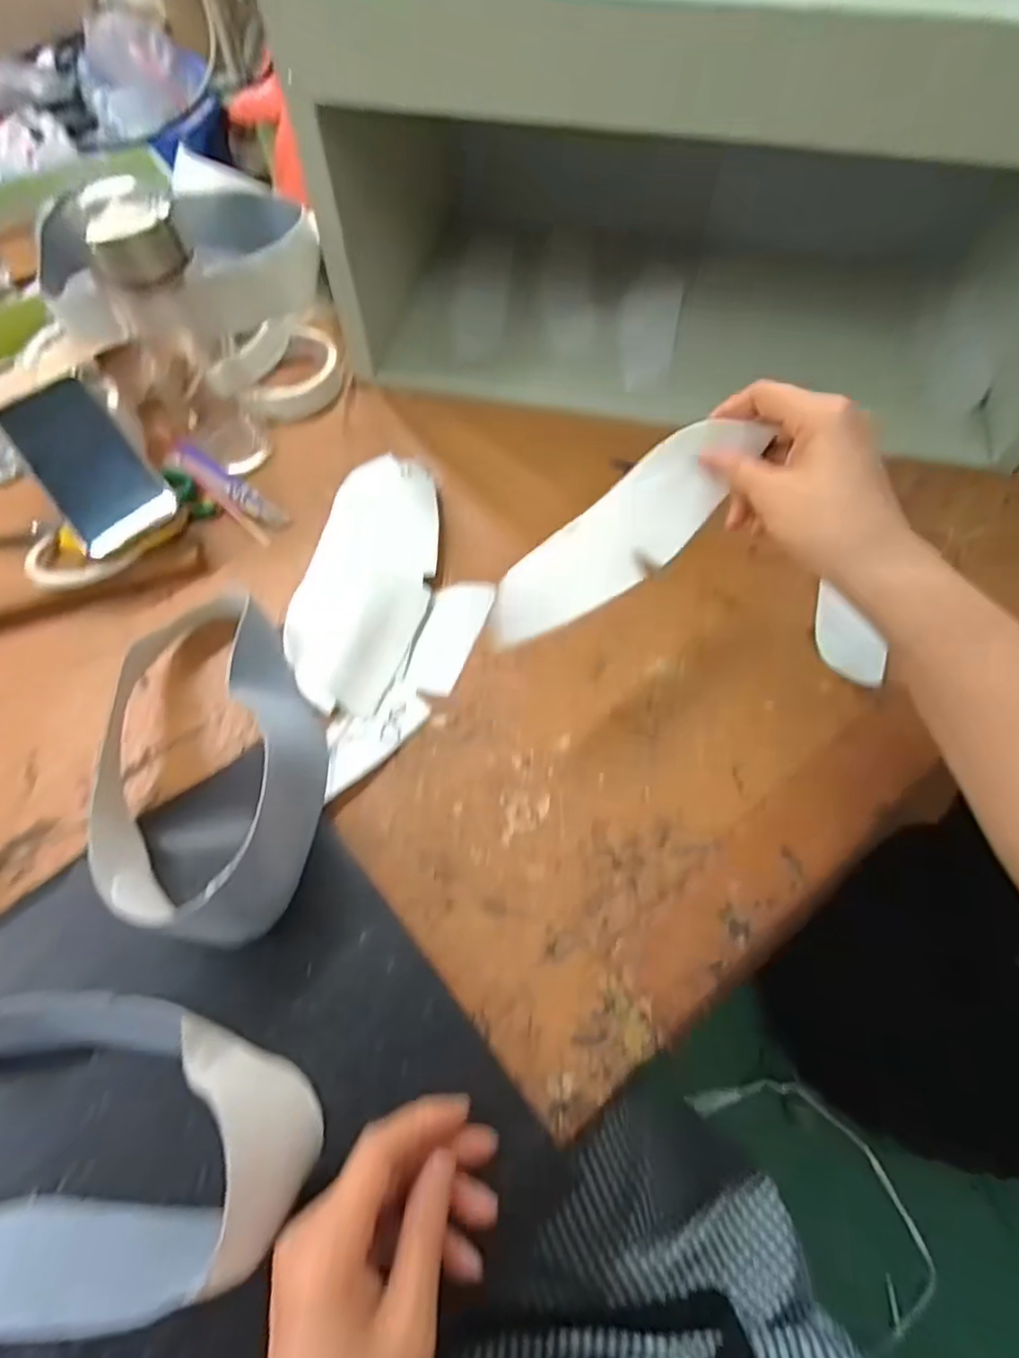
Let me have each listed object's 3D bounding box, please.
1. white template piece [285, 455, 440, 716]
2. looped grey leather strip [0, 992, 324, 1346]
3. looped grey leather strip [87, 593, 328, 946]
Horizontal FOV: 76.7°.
[{"bbox_3d":[-0.111,-0.081,0.504,0.098,0.014,0.224,9,63,5],"label":"white template piece"},{"bbox_3d":[-0.221,0.221,0.298,0.248,0.063,0.130,-3,62,-2],"label":"looped grey leather strip"},{"bbox_3d":[-0.186,0.040,0.406,0.125,0.084,0.236,-7,62,-3],"label":"looped grey leather strip"}]

